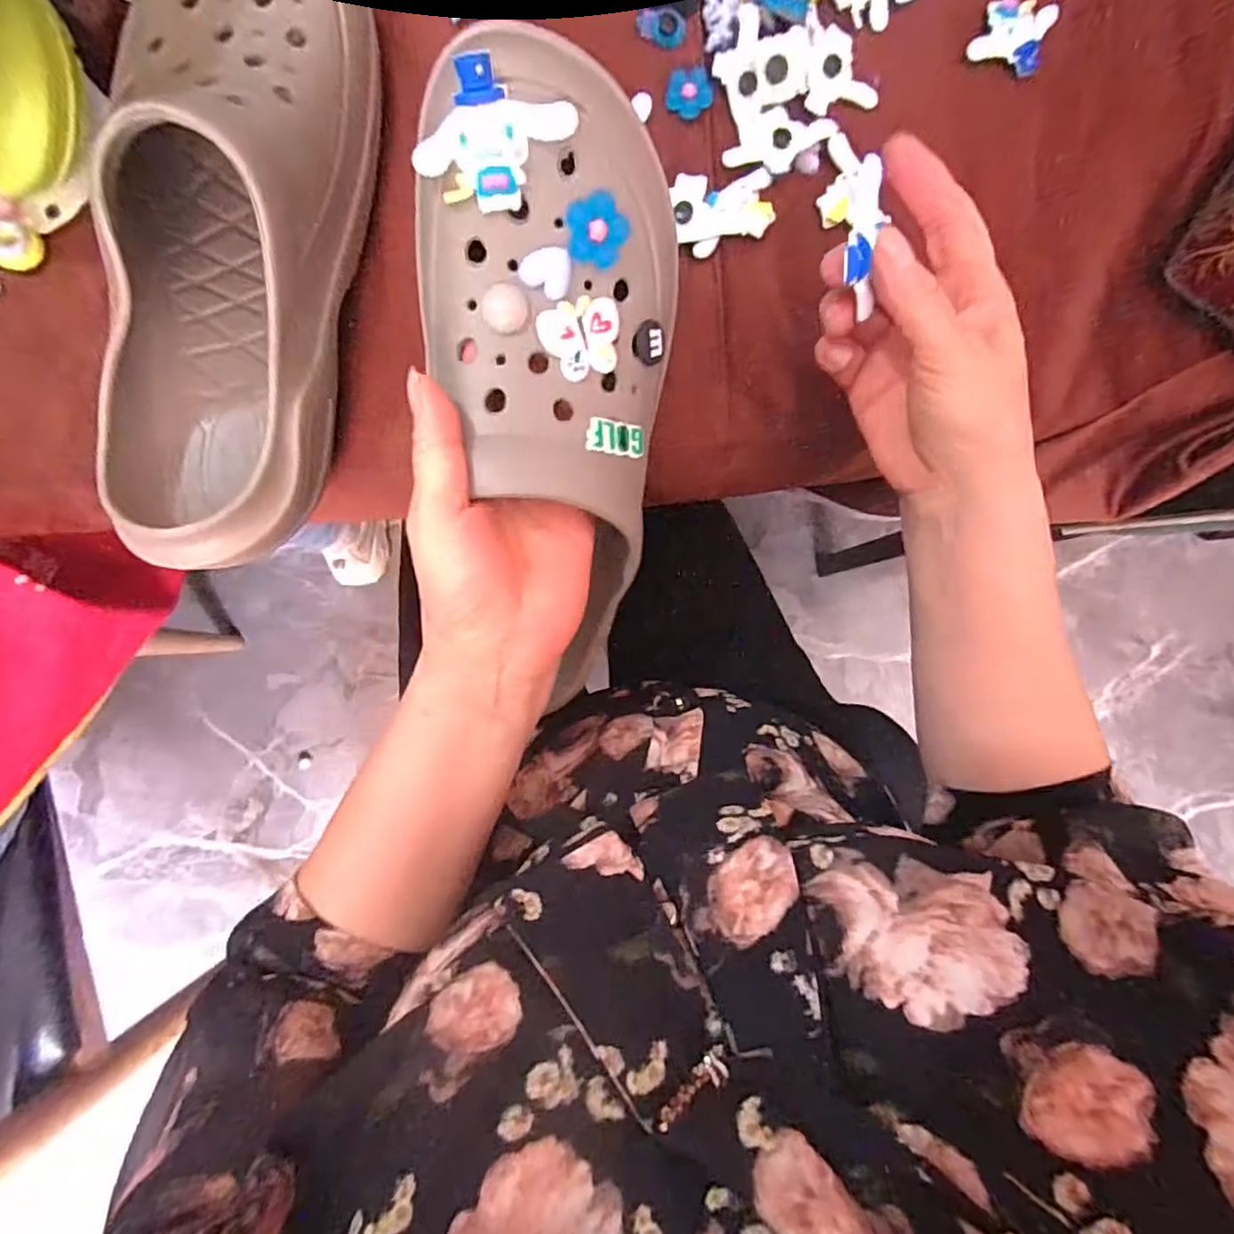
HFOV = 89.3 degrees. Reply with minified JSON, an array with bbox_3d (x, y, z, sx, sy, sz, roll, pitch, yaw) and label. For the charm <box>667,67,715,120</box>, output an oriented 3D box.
[{"bbox_3d":[0.039,-0.281,0.334,0.024,0.005,0.025,0,87,-4],"label":"charm"}]

